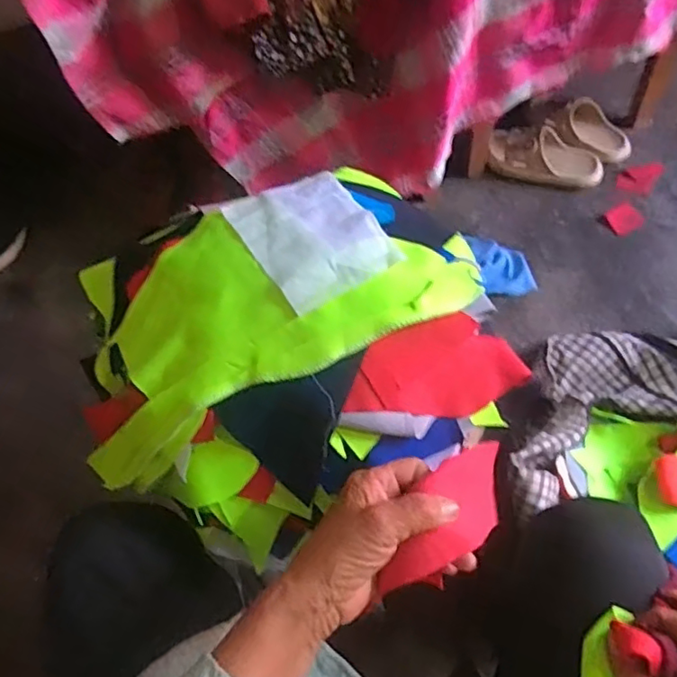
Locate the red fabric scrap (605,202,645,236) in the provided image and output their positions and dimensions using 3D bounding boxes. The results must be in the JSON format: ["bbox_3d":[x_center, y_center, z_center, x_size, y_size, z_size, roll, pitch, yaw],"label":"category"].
[{"bbox_3d":[0.510,-0.215,1.061,0.057,0.008,0.054,-28,66,-10],"label":"red fabric scrap"}]

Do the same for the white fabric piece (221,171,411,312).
[{"bbox_3d":[-0.023,-0.089,0.508,0.104,0.029,0.138,-32,63,-10],"label":"white fabric piece"}]

